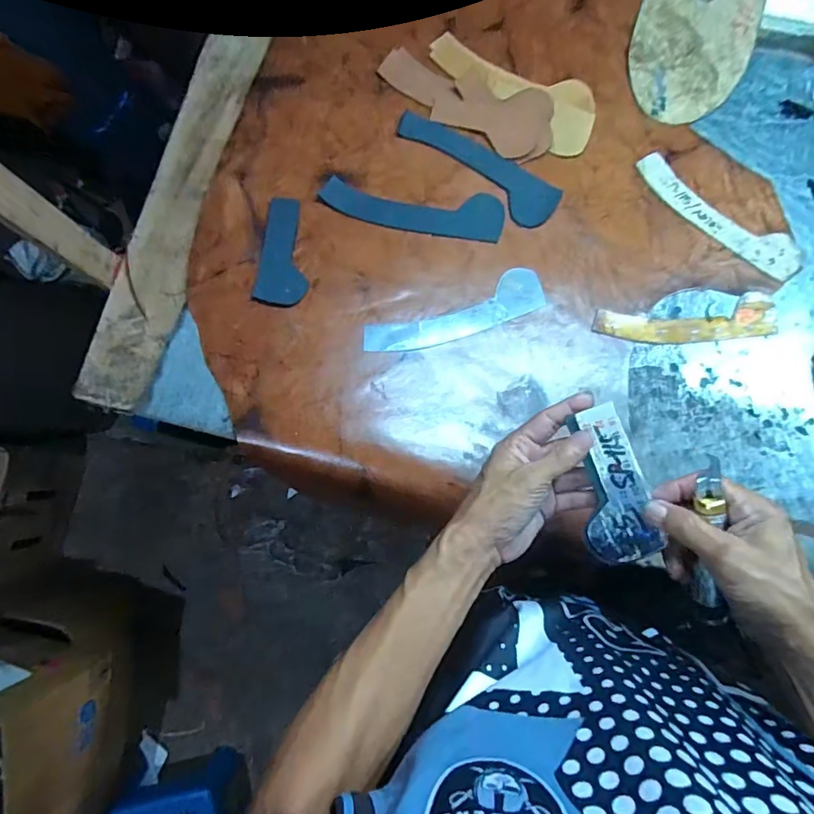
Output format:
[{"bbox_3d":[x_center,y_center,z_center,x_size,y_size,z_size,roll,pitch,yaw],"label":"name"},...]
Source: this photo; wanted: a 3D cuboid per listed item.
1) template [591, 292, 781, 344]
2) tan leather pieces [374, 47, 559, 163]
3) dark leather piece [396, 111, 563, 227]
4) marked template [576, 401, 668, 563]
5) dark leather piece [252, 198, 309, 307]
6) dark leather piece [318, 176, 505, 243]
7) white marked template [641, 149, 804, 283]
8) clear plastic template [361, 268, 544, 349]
[{"bbox_3d":[0.303,-0.093,0.534,0.197,0.005,0.047,-7,79,-2],"label":"template"},{"bbox_3d":[0.072,-0.362,0.580,0.215,0.016,0.086,31,80,6],"label":"tan leather pieces"},{"bbox_3d":[0.080,-0.278,0.564,0.204,0.012,0.055,37,81,7],"label":"dark leather piece"},{"bbox_3d":[0.158,0.061,0.384,0.049,0.004,0.121,-17,92,19],"label":"marked template"},{"bbox_3d":[-0.132,-0.171,0.542,0.053,0.005,0.124,7,79,1],"label":"dark leather piece"},{"bbox_3d":[0.007,-0.224,0.556,0.201,0.005,0.053,8,85,-1],"label":"dark leather piece"},{"bbox_3d":[0.353,-0.218,0.560,0.207,0.010,0.055,36,79,7],"label":"white marked template"},{"bbox_3d":[0.052,-0.097,0.530,0.197,0.004,0.049,-22,79,-4],"label":"clear plastic template"}]

